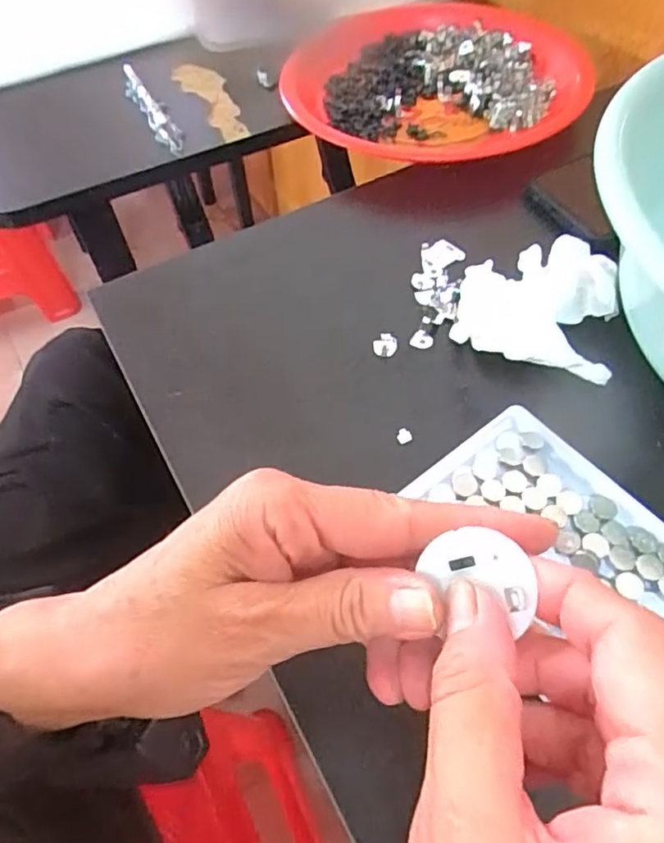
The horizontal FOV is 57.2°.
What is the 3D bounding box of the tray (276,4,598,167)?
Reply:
[{"bbox_3d":[0.078,-0.269,0.475,0.217,0.033,0.195,2,57,5],"label":"tray"}]

